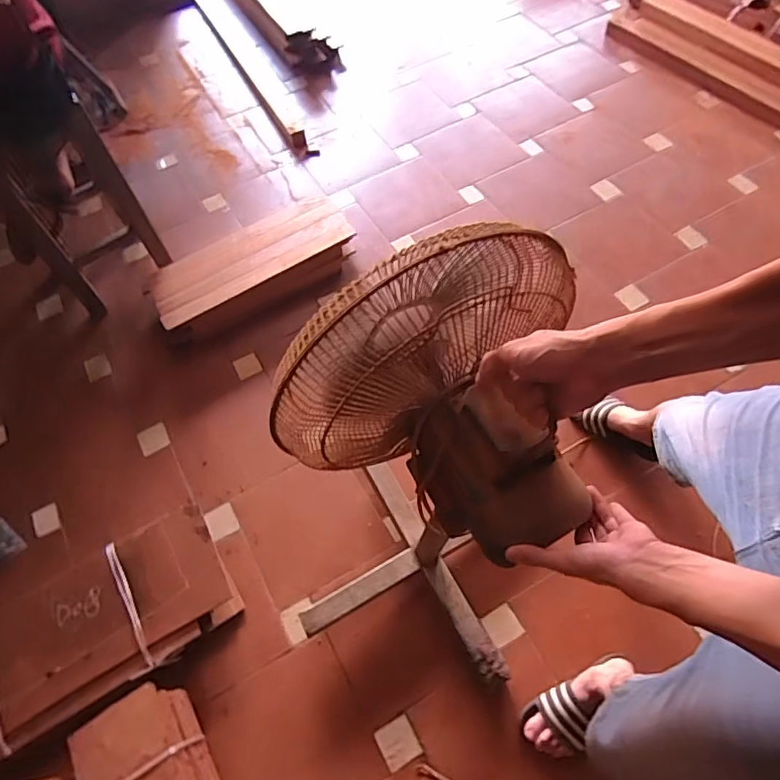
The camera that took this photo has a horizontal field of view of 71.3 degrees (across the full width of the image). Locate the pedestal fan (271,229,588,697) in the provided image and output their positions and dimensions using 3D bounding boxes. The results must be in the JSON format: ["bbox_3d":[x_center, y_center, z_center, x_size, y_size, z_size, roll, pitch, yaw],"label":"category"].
[{"bbox_3d":[0.052,0.191,0.852,0.355,0.866,0.385,2,54,-3],"label":"pedestal fan"}]

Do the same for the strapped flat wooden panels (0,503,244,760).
[{"bbox_3d":[-0.681,0.523,1.140,0.693,0.073,0.311,-28,64,-12],"label":"strapped flat wooden panels"}]

